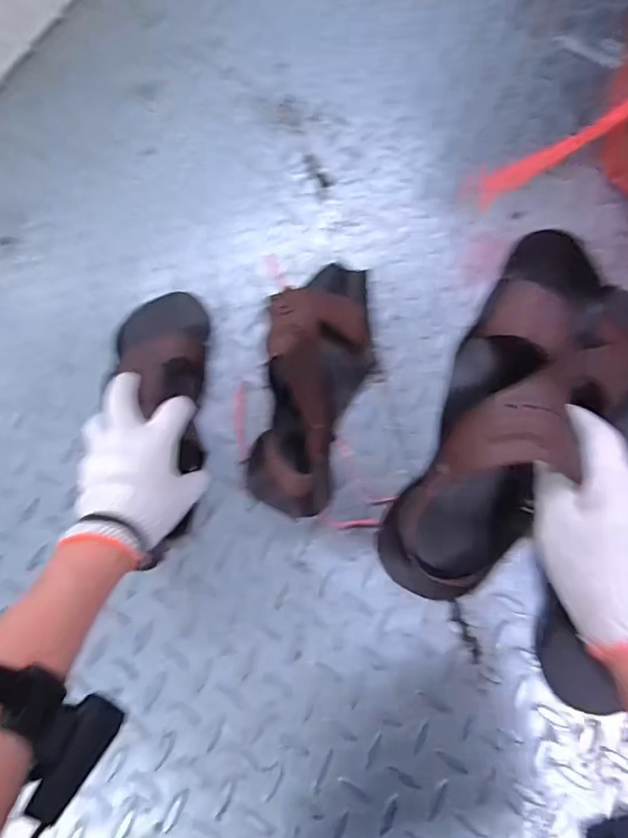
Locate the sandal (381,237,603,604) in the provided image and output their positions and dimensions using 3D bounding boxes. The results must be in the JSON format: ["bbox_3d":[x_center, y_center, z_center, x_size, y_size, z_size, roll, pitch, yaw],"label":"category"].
[{"bbox_3d":[0.122,0.008,0.339,0.087,0.050,0.250,19,102,6],"label":"sandal"}]

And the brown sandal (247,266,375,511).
[{"bbox_3d":[0.002,-0.042,0.479,0.095,0.075,0.252,9,75,3],"label":"brown sandal"}]

